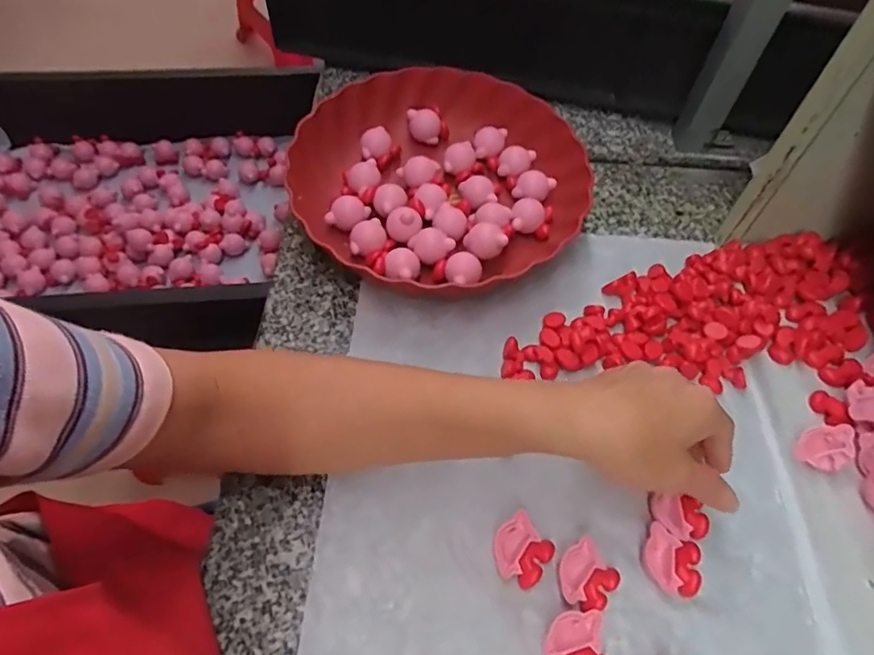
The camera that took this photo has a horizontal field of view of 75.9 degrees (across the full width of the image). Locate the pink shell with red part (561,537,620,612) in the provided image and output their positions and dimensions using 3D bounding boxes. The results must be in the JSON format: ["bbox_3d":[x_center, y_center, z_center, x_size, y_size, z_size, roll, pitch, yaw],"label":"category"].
[{"bbox_3d":[0.087,0.147,0.329,0.033,0.010,0.032,-36,64,-19],"label":"pink shell with red part"}]

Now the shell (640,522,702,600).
[{"bbox_3d":[0.140,0.141,0.336,0.035,0.012,0.032,21,61,14],"label":"shell"}]

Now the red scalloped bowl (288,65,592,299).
[{"bbox_3d":[-0.001,-0.131,0.476,0.230,0.049,0.220,-1,58,1],"label":"red scalloped bowl"}]

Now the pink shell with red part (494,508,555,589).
[{"bbox_3d":[0.051,0.134,0.335,0.035,0.009,0.034,-39,65,-20],"label":"pink shell with red part"}]

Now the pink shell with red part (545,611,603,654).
[{"bbox_3d":[0.077,0.178,0.310,0.032,0.010,0.034,-6,58,-2],"label":"pink shell with red part"}]

